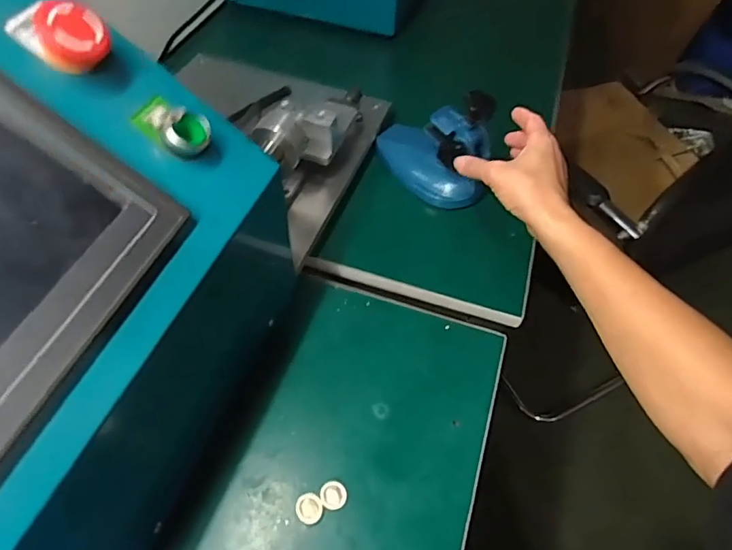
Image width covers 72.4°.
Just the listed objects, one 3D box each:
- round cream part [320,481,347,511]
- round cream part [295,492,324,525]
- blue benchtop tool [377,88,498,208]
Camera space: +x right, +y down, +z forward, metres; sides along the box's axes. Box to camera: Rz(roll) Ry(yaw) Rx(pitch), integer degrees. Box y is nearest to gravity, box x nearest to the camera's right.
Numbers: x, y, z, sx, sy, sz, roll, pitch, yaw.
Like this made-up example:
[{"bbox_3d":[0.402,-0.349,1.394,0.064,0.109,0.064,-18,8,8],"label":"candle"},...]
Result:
[{"bbox_3d":[-0.026,0.173,0.393,0.020,0.008,0.020,2,53,-3],"label":"round cream part"},{"bbox_3d":[-0.044,0.181,0.387,0.020,0.008,0.022,2,53,-3],"label":"round cream part"},{"bbox_3d":[0.082,-0.157,0.583,0.073,0.114,0.149,-36,63,-27],"label":"blue benchtop tool"}]

